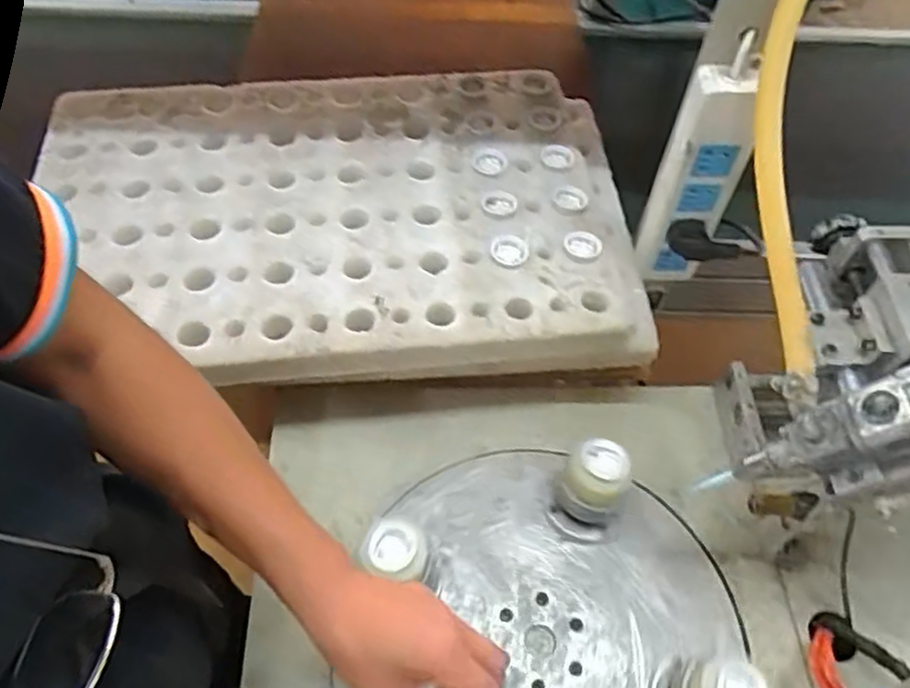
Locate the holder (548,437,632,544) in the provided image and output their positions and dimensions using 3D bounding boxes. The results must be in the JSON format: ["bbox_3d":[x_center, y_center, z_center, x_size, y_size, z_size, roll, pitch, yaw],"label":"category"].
[{"bbox_3d":[0.119,0.129,0.611,0.059,0.090,0.064,14,57,8],"label":"holder"}]

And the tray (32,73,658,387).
[{"bbox_3d":[-0.115,-0.130,0.697,0.565,0.050,0.369,-3,57,-3],"label":"tray"}]

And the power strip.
[{"bbox_3d":[0.210,-0.137,0.611,0.063,0.214,0.030,22,59,12],"label":"power strip"}]

